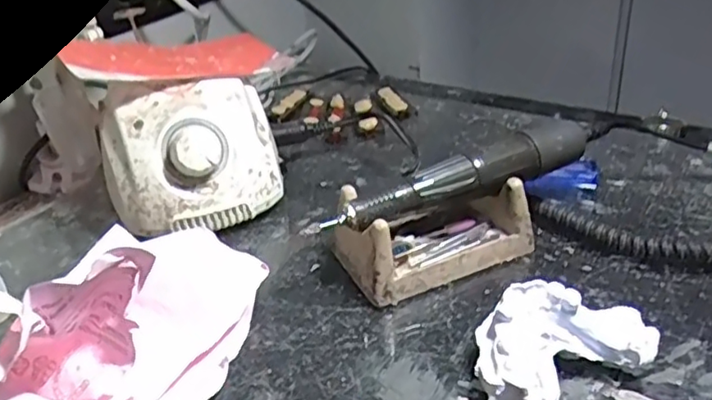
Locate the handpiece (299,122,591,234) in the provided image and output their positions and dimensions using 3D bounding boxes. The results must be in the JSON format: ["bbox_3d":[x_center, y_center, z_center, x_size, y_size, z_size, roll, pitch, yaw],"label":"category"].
[{"bbox_3d":[0.057,-0.013,0.335,0.170,0.024,0.020,-17,32,-19],"label":"handpiece"}]

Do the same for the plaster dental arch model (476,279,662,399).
[{"bbox_3d":[0.082,0.064,0.266,0.078,0.034,0.051,-18,34,-22],"label":"plaster dental arch model"}]

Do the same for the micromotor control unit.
[{"bbox_3d":[-0.106,-0.029,0.402,0.103,0.084,0.082,-13,32,-14],"label":"micromotor control unit"}]

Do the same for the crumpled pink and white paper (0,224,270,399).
[{"bbox_3d":[-0.101,0.046,0.282,0.091,0.078,0.123,3,32,12],"label":"crumpled pink and white paper"}]

